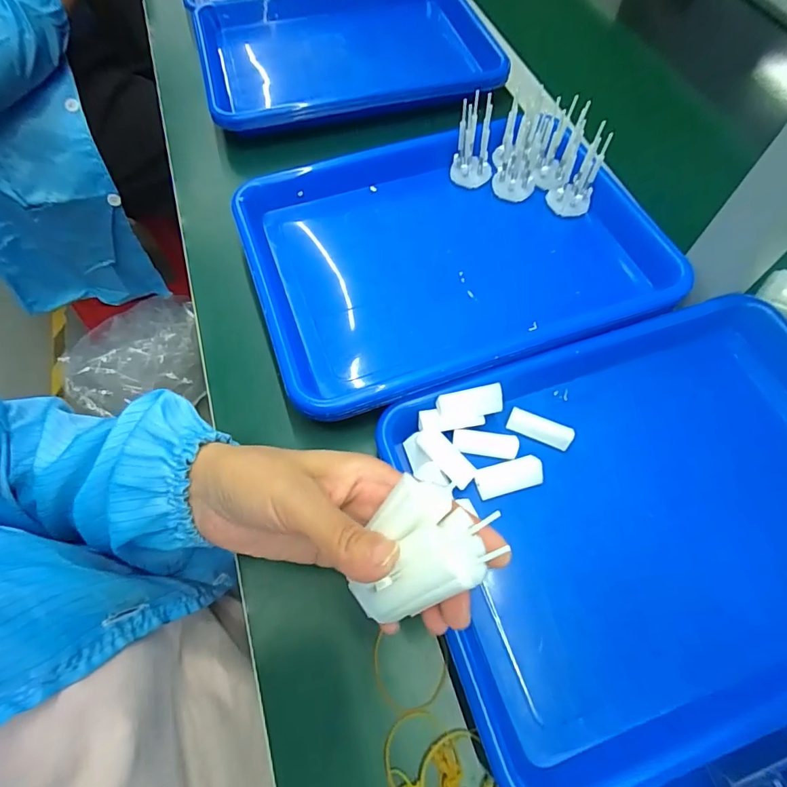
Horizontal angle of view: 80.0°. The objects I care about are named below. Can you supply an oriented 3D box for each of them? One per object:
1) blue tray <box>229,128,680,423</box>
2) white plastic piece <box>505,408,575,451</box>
[{"bbox_3d":[0.047,-0.123,0.404,0.322,0.033,0.245,-18,63,-10],"label":"blue tray"},{"bbox_3d":[0.107,0.026,0.344,0.046,0.013,0.013,24,64,12],"label":"white plastic piece"}]

